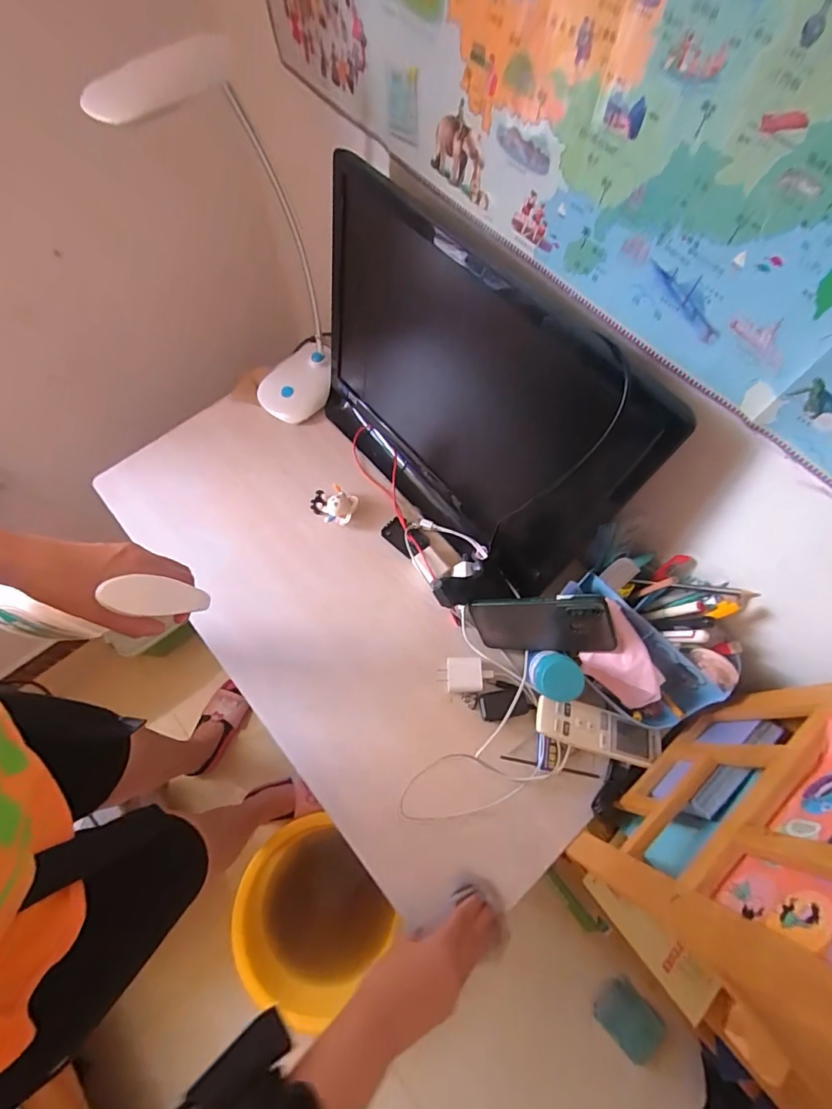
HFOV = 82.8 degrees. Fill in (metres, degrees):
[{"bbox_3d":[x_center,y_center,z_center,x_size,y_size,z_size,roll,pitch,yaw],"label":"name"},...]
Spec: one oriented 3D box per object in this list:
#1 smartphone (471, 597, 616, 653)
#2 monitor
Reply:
[{"bbox_3d":[0.147,0.087,0.558,0.159,0.084,0.008,-7,33,34],"label":"smartphone"},{"bbox_3d":[0.049,-0.175,0.572,0.436,0.367,0.124,42,69,12],"label":"monitor"}]

